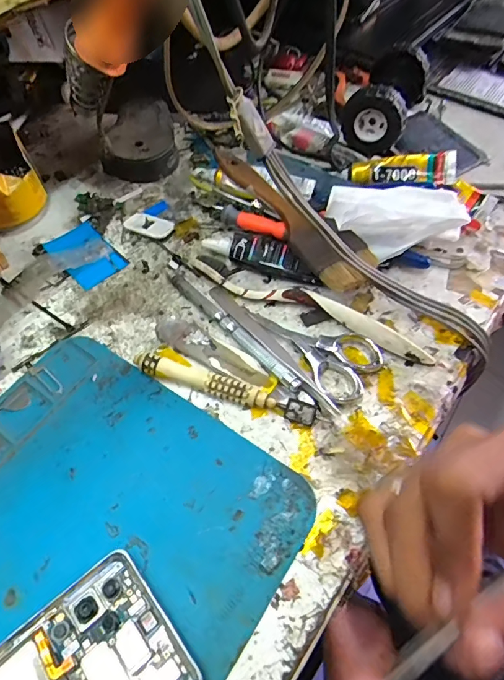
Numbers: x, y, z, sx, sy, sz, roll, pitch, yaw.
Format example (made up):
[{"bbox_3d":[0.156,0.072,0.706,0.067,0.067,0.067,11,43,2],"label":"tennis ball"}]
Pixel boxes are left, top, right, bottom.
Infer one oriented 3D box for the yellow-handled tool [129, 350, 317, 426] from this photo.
[{"bbox_3d":[-0.017,0.030,0.267,0.115,0.013,0.013,15,59,10],"label":"yellow-handled tool"}]

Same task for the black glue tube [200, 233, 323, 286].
[{"bbox_3d":[0.008,-0.064,0.324,0.092,0.017,0.026,23,61,14],"label":"black glue tube"}]

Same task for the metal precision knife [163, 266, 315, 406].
[{"bbox_3d":[-0.014,-0.009,0.293,0.014,0.008,0.154,-35,64,-19],"label":"metal precision knife"}]

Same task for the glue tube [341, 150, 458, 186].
[{"bbox_3d":[0.121,-0.138,0.357,0.086,0.030,0.023,10,58,7],"label":"glue tube"}]

